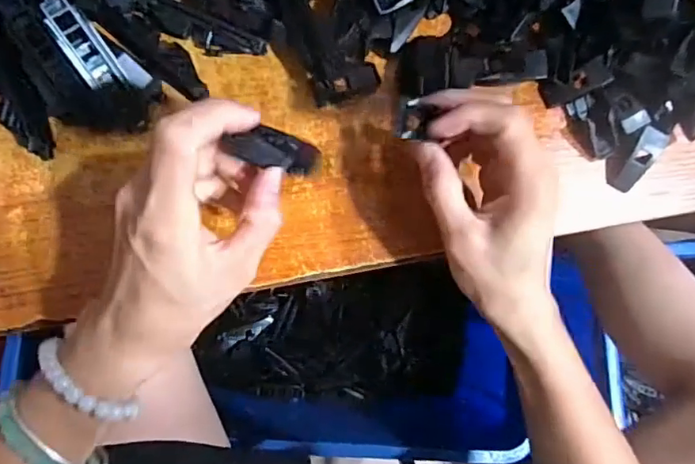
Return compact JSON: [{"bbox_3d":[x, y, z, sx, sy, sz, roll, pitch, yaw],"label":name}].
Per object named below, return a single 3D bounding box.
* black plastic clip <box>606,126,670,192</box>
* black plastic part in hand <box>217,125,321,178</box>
[{"bbox_3d":[0.184,-0.047,0.347,0.019,0.009,0.043,36,109,-6],"label":"black plastic clip"},{"bbox_3d":[-0.033,-0.041,0.275,0.010,0.065,0.021,0,89,36],"label":"black plastic part in hand"}]

